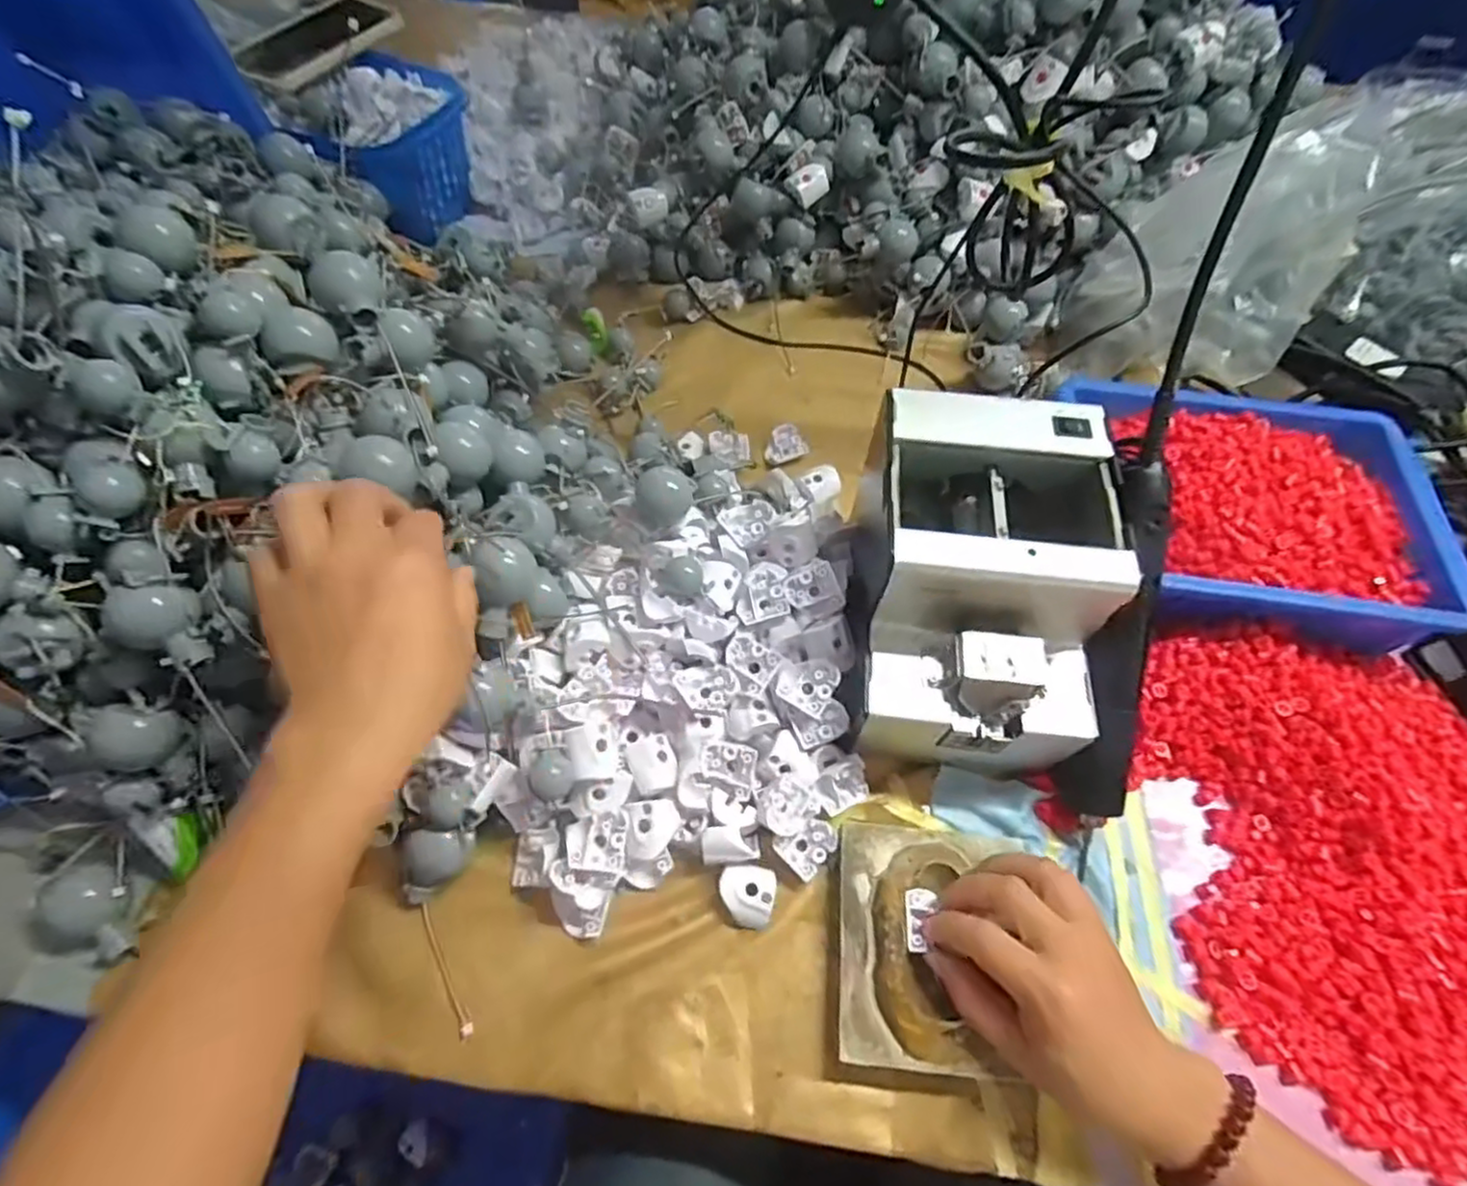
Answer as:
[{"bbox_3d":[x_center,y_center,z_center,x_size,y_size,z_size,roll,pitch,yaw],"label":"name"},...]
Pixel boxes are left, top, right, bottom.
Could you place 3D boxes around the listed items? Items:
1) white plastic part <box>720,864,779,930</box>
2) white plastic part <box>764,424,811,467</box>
[{"bbox_3d":[0.008,0.168,0.385,0.030,0.018,0.032,0,60,-1],"label":"white plastic part"},{"bbox_3d":[0.039,-0.118,0.553,0.034,0.012,0.029,-20,62,-12],"label":"white plastic part"}]

